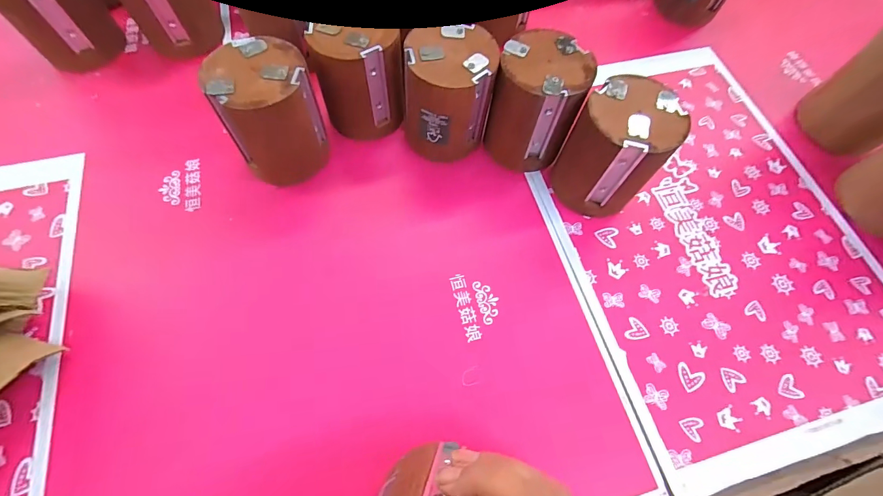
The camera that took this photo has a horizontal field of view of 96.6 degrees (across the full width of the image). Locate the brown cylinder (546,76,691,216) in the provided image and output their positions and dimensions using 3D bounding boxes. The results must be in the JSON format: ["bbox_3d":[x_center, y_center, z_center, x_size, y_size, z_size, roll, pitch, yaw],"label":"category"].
[{"bbox_3d":[0.147,-0.081,0.343,0.077,0.100,0.076,1,66,-3],"label":"brown cylinder"}]

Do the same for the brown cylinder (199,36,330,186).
[{"bbox_3d":[-0.143,-0.110,0.343,0.074,0.101,0.079,1,66,-3],"label":"brown cylinder"}]

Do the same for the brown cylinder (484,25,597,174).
[{"bbox_3d":[0.082,-0.127,0.362,0.074,0.100,0.081,1,66,-3],"label":"brown cylinder"}]

